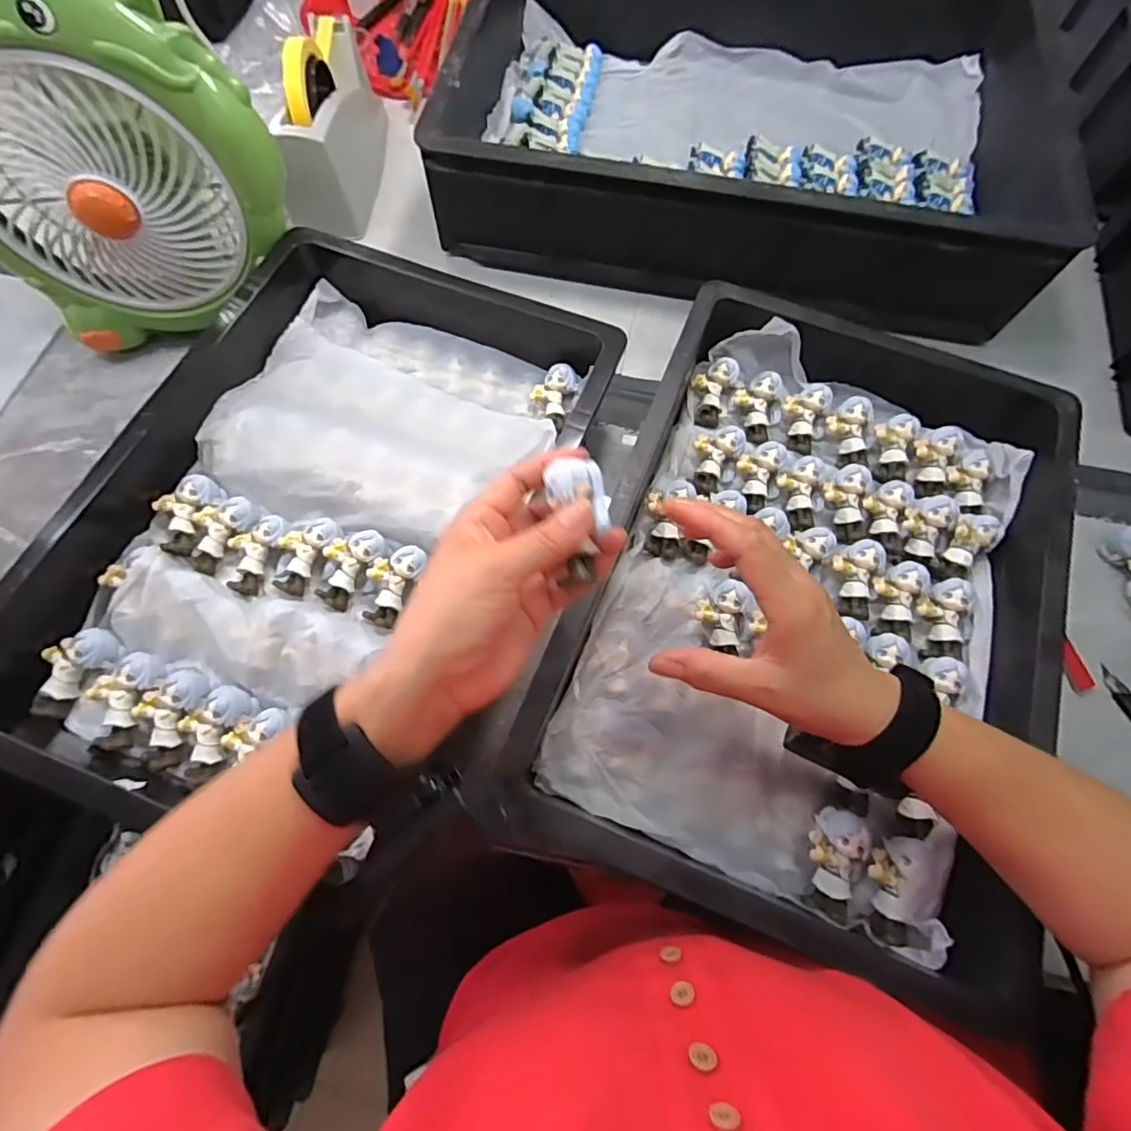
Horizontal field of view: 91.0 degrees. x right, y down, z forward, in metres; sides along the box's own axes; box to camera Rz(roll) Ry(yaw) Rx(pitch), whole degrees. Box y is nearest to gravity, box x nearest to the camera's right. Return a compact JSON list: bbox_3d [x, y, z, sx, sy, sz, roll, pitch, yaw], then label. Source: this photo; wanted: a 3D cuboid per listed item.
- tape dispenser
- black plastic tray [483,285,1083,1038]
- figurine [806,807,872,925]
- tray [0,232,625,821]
[{"bbox_3d":[-0.240,-0.458,0.572,0.060,0.116,0.218,1,69,-1],"label":"tape dispenser"},{"bbox_3d":[0.175,0.005,0.405,0.303,0.071,0.448,19,70,6],"label":"black plastic tray"},{"bbox_3d":[0.173,0.191,0.357,0.035,0.023,0.062,12,82,3],"label":"figurine"},{"bbox_3d":[-0.181,-0.057,0.430,0.317,0.067,0.479,23,70,7],"label":"tray"}]

